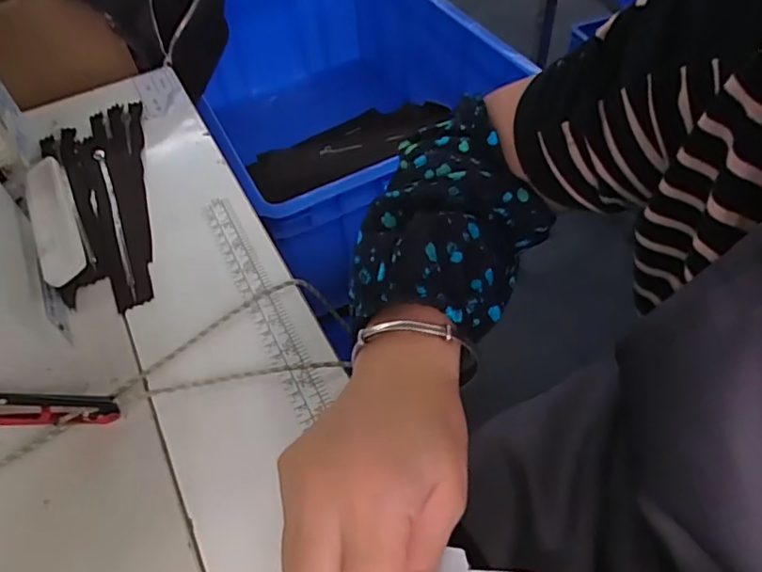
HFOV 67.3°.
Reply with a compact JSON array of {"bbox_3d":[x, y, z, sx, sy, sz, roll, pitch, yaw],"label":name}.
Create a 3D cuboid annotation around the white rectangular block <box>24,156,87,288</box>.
[{"bbox_3d":[-0.202,-0.043,0.353,0.027,0.012,0.105,-25,54,-14],"label":"white rectangular block"}]

